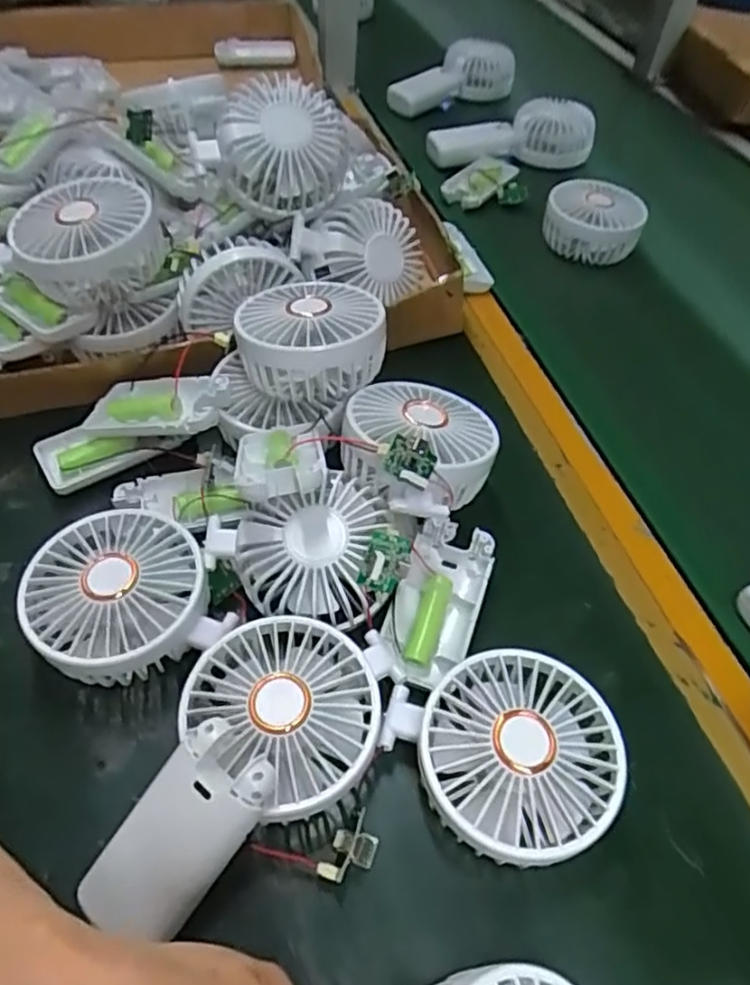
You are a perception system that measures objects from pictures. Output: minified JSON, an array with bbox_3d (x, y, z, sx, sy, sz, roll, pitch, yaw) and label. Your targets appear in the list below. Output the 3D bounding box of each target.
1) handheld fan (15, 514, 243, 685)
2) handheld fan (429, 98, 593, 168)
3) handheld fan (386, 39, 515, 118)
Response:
[{"bbox_3d":[-0.129,0.055,0.341,0.085,0.046,0.083,-18,55,-15],"label":"handheld fan"},{"bbox_3d":[0.143,-0.376,0.701,0.183,0.051,0.062,-2,51,-7],"label":"handheld fan"},{"bbox_3d":[0.085,-0.497,0.787,0.179,0.049,0.053,-23,57,-22],"label":"handheld fan"}]

